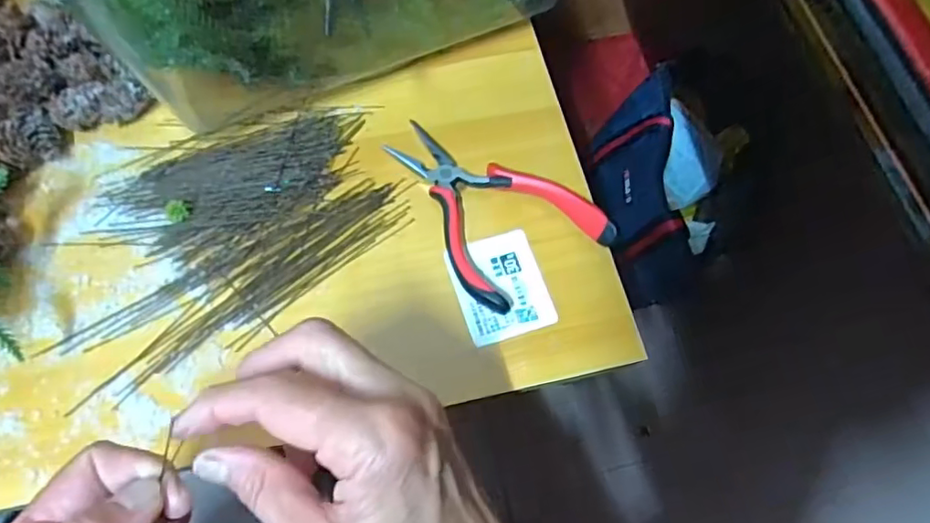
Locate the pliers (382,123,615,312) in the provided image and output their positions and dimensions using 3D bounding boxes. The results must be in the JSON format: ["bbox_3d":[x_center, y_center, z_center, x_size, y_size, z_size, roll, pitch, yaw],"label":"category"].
[{"bbox_3d":[0.014,-0.039,0.352,0.085,0.020,0.126,-31,73,-14],"label":"pliers"}]

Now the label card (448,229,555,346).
[{"bbox_3d":[0.020,0.014,0.340,0.050,0.004,0.059,-16,70,-9],"label":"label card"}]

